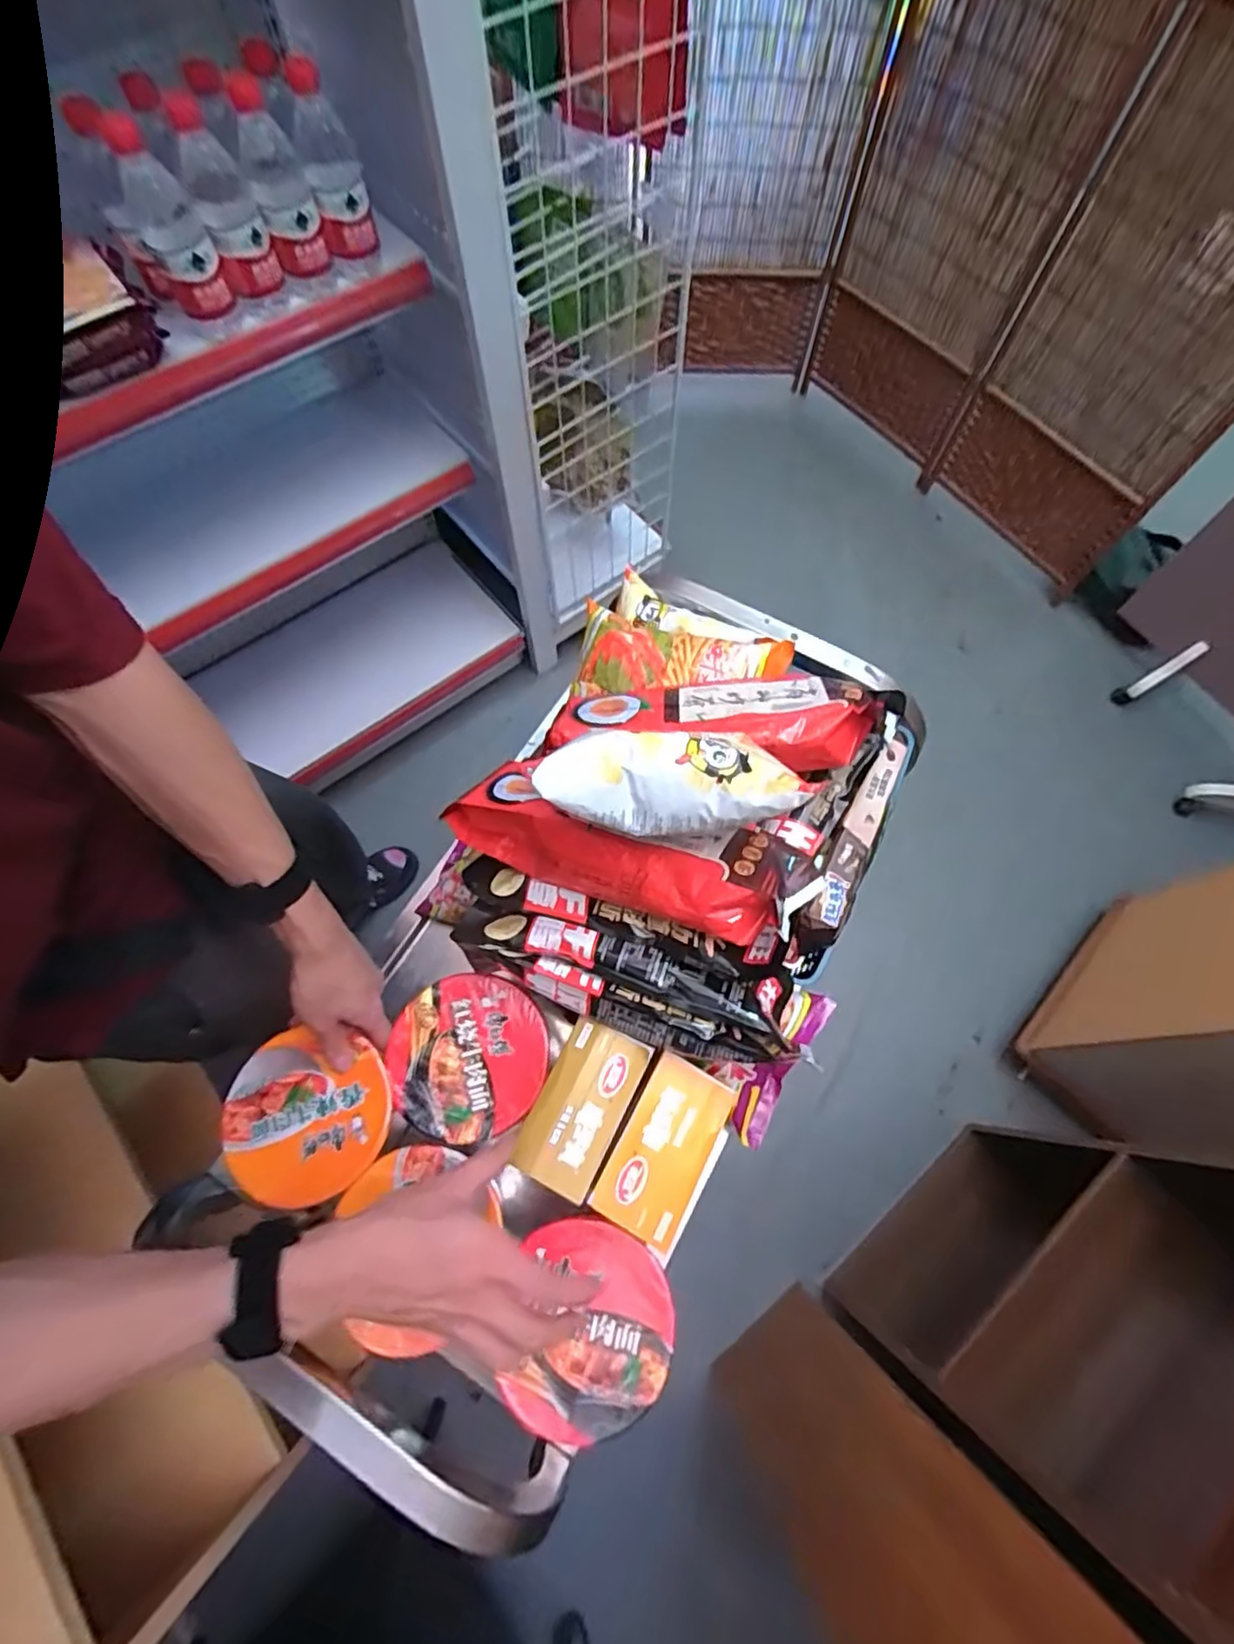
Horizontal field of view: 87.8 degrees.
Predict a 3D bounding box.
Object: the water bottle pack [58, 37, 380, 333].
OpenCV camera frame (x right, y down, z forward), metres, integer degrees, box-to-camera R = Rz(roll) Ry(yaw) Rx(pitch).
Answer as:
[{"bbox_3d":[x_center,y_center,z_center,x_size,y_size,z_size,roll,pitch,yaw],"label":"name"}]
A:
[{"bbox_3d":[-0.419,-0.688,0.711,0.252,0.178,0.120,-40,74,-14],"label":"water bottle pack"}]

